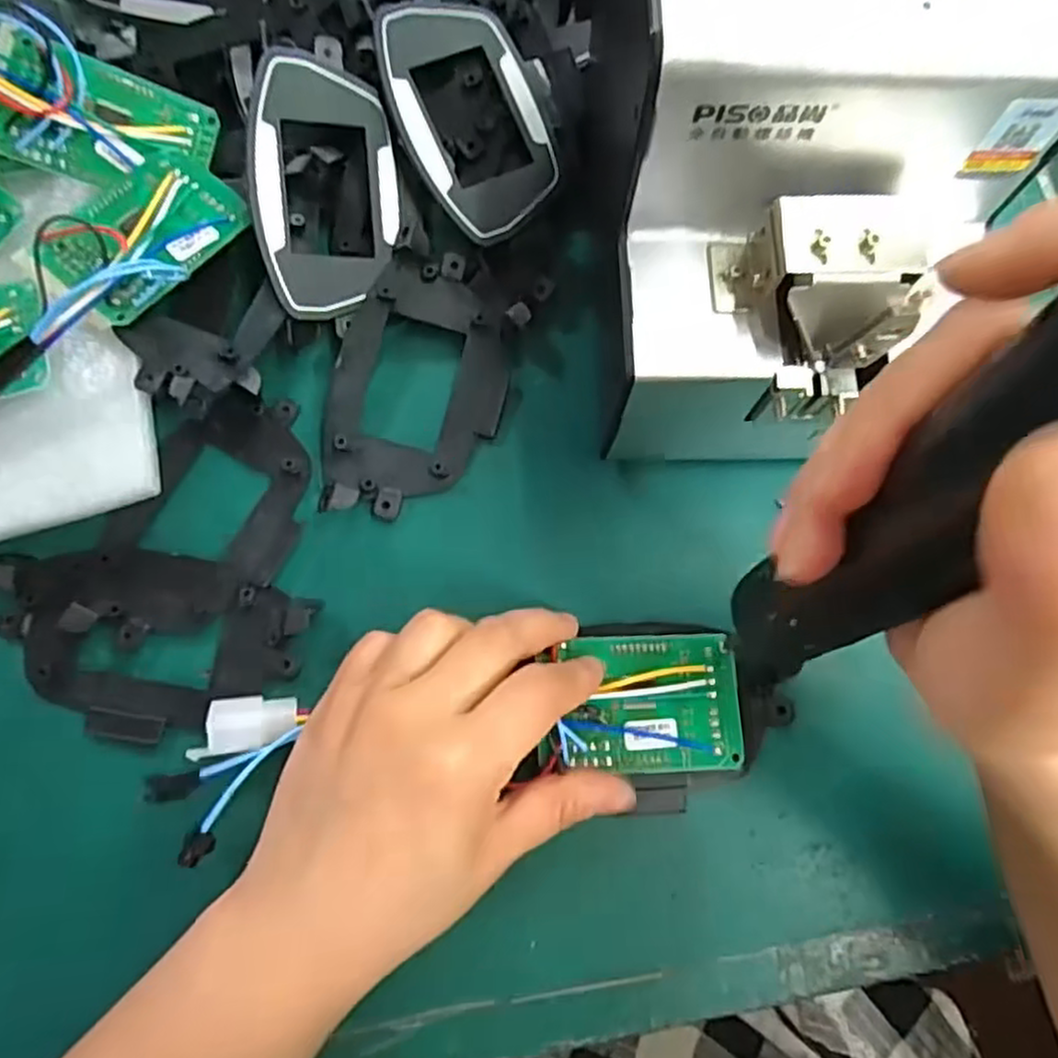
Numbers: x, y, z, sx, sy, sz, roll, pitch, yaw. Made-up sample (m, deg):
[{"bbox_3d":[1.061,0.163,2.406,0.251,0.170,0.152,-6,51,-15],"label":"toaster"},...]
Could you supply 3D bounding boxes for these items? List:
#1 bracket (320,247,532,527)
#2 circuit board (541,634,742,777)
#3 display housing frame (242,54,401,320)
[{"bbox_3d":[-0.047,-0.058,0.307,0.070,0.014,0.113,15,78,2],"label":"bracket"},{"bbox_3d":[0.043,0.065,0.275,0.072,0.008,0.050,-1,78,-2],"label":"circuit board"},{"bbox_3d":[-0.084,-0.140,0.306,0.059,0.006,0.102,-5,95,-22],"label":"display housing frame"}]

